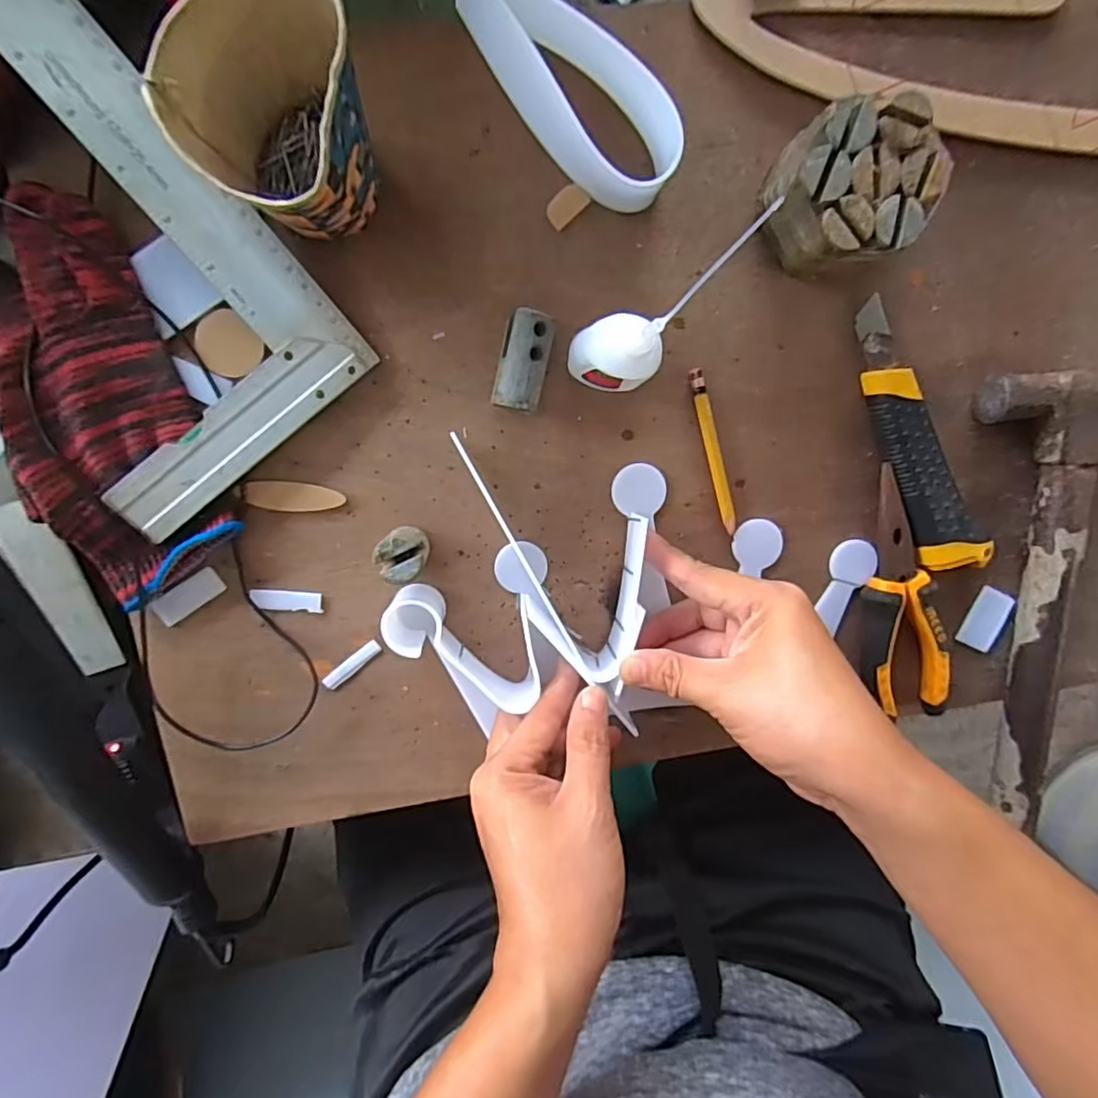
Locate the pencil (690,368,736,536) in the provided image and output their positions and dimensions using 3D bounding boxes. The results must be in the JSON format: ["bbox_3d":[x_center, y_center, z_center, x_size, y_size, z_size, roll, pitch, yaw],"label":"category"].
[{"bbox_3d":[0.096,-0.056,0.353,0.009,0.008,0.095,-16,103,-2],"label":"pencil"}]

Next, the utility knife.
[{"bbox_3d":[0.212,-0.061,0.357,0.035,0.019,0.163,-26,104,0],"label":"utility knife"}]

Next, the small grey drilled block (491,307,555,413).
[{"bbox_3d":[-0.014,-0.099,0.325,0.024,0.023,0.050,13,101,-8],"label":"small grey drilled block"}]

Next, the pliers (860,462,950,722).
[{"bbox_3d":[0.215,0.030,0.373,0.049,0.018,0.153,-8,103,-4],"label":"pliers"}]

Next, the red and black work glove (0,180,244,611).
[{"bbox_3d":[-0.232,-0.077,0.308,0.101,0.026,0.188,-29,104,1],"label":"red and black work glove"}]

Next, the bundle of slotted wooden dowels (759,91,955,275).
[{"bbox_3d":[0.152,-0.182,0.311,0.069,0.051,0.072,-1,102,-6],"label":"bundle of slotted wooden dowels"}]

